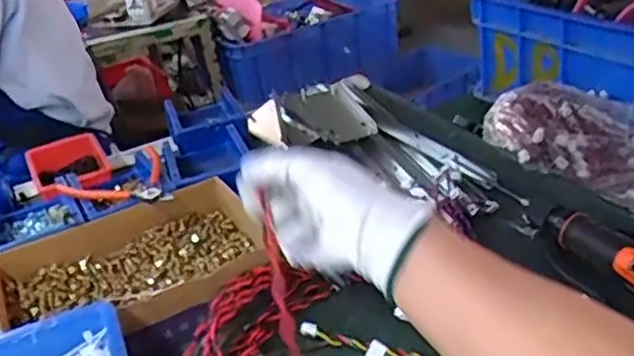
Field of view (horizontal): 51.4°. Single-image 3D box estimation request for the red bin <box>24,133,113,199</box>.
[{"bbox_3d":[-0.344,-0.018,0.917,0.098,0.041,0.100,-20,29,-23],"label":"red bin"}]

